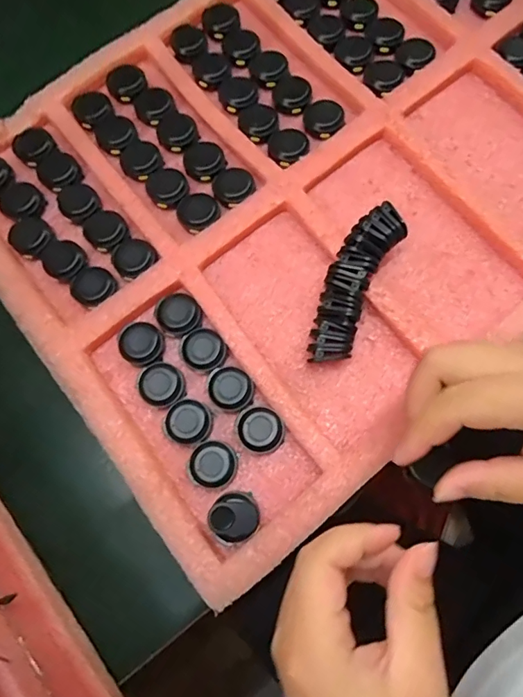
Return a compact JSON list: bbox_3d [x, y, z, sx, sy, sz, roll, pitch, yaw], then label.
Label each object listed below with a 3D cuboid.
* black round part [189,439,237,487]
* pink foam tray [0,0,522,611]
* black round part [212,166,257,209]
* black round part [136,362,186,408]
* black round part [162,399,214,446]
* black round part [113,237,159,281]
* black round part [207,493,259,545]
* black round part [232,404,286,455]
[{"bbox_3d":[-0.030,0.072,0.298,0.029,0.013,0.028,0,75,0],"label":"black round part"},{"bbox_3d":[0.049,-0.143,0.350,0.495,0.028,0.367,-38,78,-9],"label":"pink foam tray"},{"bbox_3d":[-0.021,-0.120,0.347,0.030,0.008,0.031,0,75,0],"label":"black round part"},{"bbox_3d":[-0.066,0.024,0.312,0.030,0.013,0.028,0,75,0],"label":"black round part"},{"bbox_3d":[-0.047,0.047,0.305,0.028,0.014,0.029,0,75,0],"label":"black round part"},{"bbox_3d":[-0.091,-0.065,0.336,0.031,0.007,0.029,0,75,0],"label":"black round part"},{"bbox_3d":[-0.015,0.101,0.284,0.028,0.024,0.027,0,75,0],"label":"black round part"},{"bbox_3d":[-0.001,0.052,0.302,0.031,0.013,0.028,32,78,8],"label":"black round part"}]

